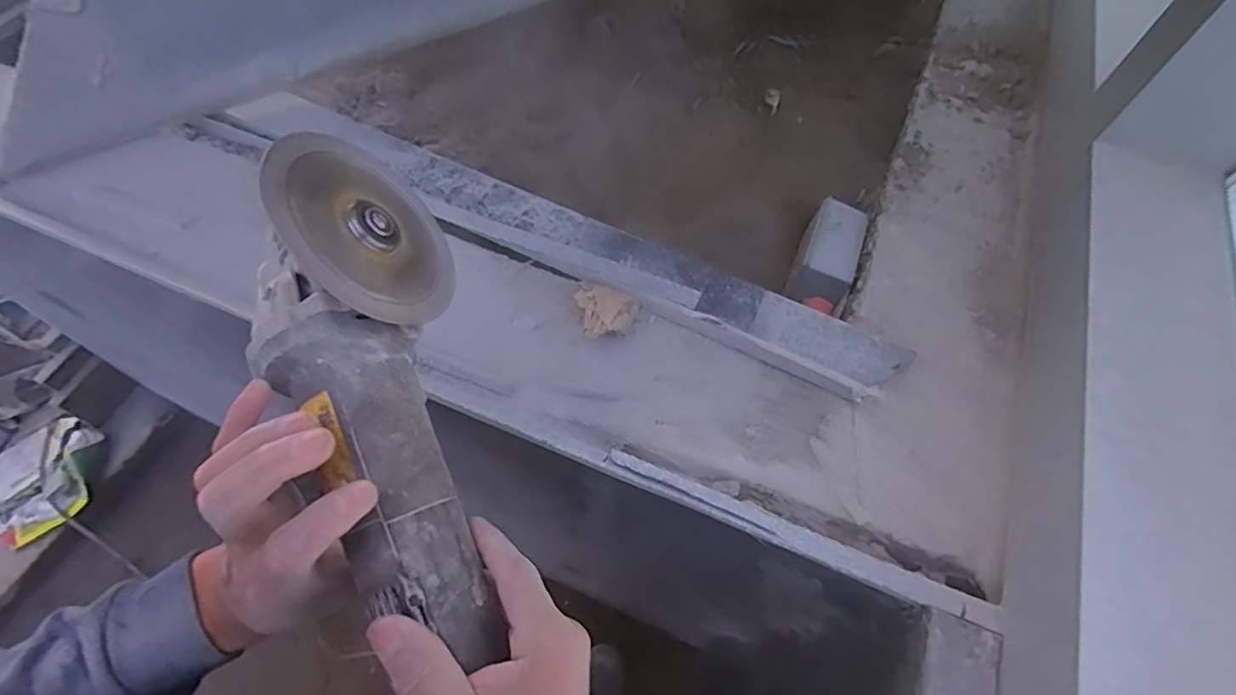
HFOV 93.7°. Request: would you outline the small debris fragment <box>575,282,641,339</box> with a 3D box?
[{"bbox_3d":[-0.018,-0.031,0.547,0.059,0.035,0.065,23,62,10],"label":"small debris fragment"}]

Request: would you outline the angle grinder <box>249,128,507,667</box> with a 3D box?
[{"bbox_3d":[-0.117,0.024,0.279,0.095,0.069,0.247,-17,80,-12],"label":"angle grinder"}]

